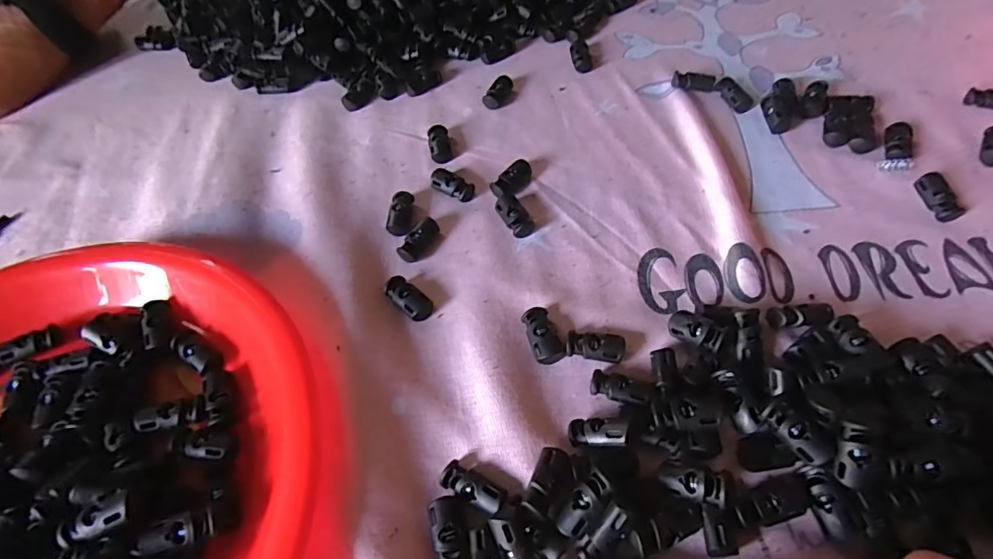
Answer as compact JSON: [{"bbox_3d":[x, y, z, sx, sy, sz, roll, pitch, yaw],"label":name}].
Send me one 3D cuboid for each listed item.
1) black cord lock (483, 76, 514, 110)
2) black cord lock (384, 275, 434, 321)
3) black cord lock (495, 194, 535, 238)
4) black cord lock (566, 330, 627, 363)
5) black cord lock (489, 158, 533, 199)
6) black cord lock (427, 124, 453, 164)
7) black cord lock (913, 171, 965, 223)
[{"bbox_3d":[0.002,-0.132,0.353,0.013,0.008,0.029,20,61,17],"label":"black cord lock"},{"bbox_3d":[-0.047,0.009,0.263,0.029,0.007,0.015,37,67,25],"label":"black cord lock"},{"bbox_3d":[0.011,-0.037,0.290,0.015,0.008,0.029,-27,59,-13],"label":"black cord lock"},{"bbox_3d":[0.048,0.032,0.240,0.028,0.007,0.013,4,57,7],"label":"black cord lock"},{"bbox_3d":[0.010,-0.060,0.305,0.016,0.009,0.028,36,67,25],"label":"black cord lock"},{"bbox_3d":[-0.037,-0.089,0.328,0.014,0.008,0.028,-10,57,-2],"label":"black cord lock"},{"bbox_3d":[0.239,-0.045,0.272,0.012,0.010,0.029,-3,57,3],"label":"black cord lock"}]

